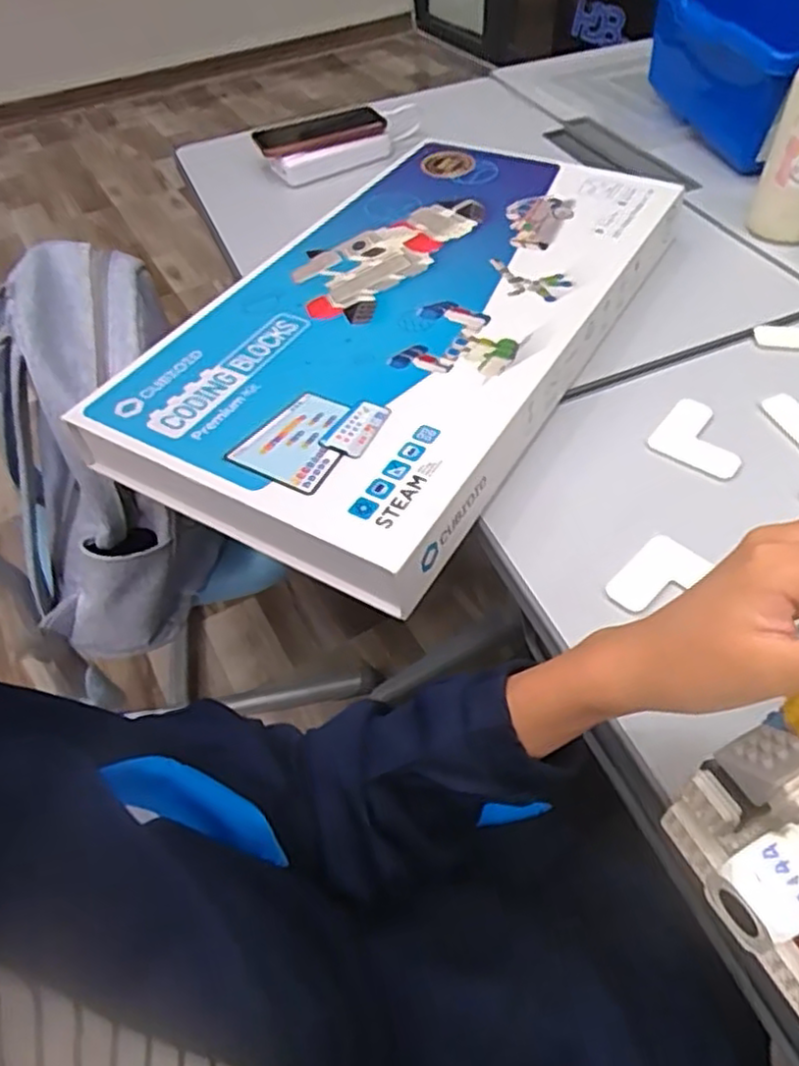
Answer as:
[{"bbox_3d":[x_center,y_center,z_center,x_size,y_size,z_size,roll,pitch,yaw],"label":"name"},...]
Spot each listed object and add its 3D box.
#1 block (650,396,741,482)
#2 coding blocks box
[{"bbox_3d":[0.238,-0.074,0.551,0.067,0.007,0.061,32,59,26],"label":"block"},{"bbox_3d":[0.017,-0.194,0.630,0.304,0.057,0.558,23,55,21],"label":"coding blocks box"}]

